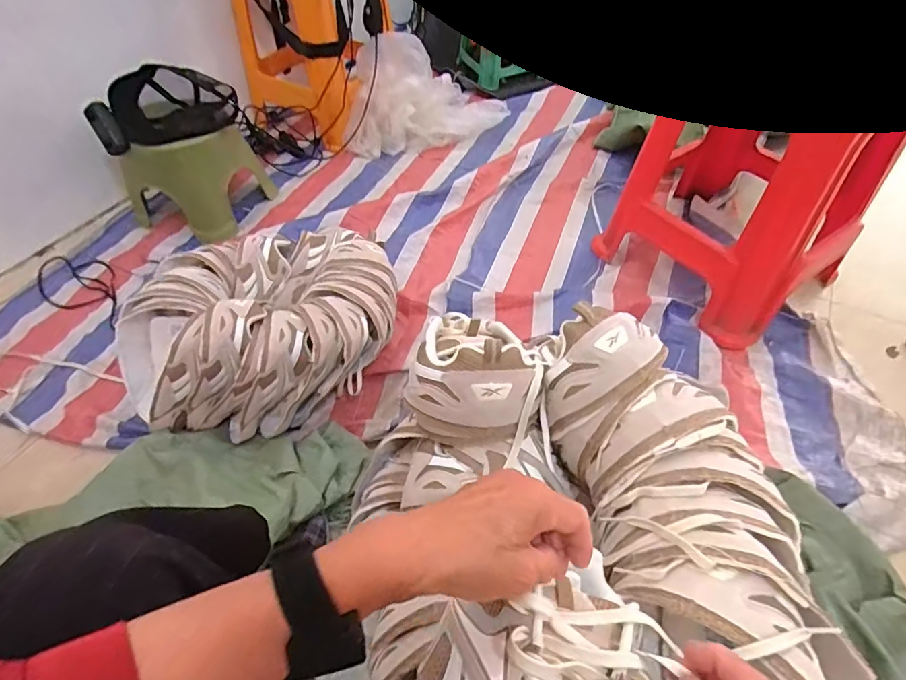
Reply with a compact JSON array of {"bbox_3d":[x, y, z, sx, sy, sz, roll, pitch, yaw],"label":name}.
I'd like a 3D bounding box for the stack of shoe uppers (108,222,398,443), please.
[{"bbox_3d":[-0.346,-0.025,0.919,0.476,0.216,0.377,-37,59,-25],"label":"stack of shoe uppers"}]

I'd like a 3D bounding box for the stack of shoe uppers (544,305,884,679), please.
[{"bbox_3d":[0.208,0.160,0.419,0.170,0.141,0.402,-9,52,-6],"label":"stack of shoe uppers"}]

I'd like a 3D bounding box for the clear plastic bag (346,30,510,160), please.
[{"bbox_3d":[-0.085,-0.720,1.427,0.467,0.259,0.202,-25,55,-17],"label":"clear plastic bag"}]

